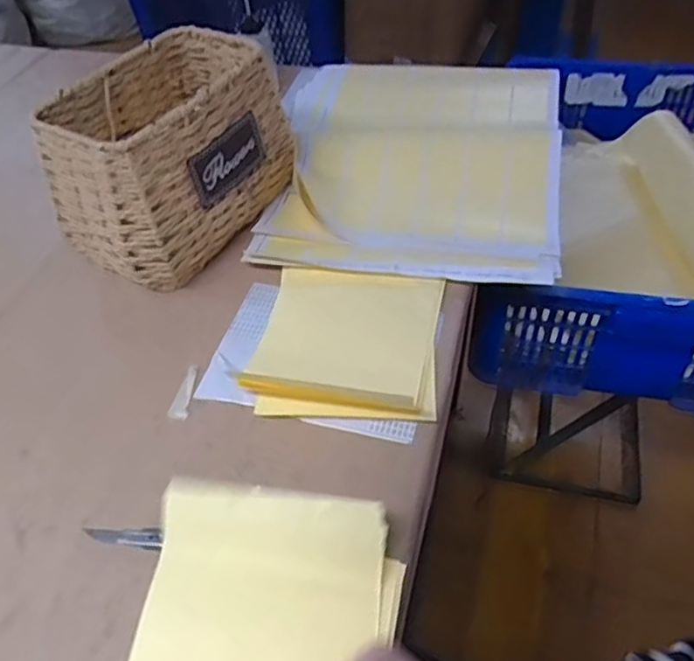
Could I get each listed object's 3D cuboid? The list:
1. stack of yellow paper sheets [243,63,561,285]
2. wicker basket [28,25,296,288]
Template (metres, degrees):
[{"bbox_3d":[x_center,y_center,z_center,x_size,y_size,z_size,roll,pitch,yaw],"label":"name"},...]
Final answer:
[{"bbox_3d":[0.084,-0.224,0.798,0.348,0.036,0.441,2,48,6],"label":"stack of yellow paper sheets"},{"bbox_3d":[-0.188,-0.182,0.694,0.150,0.177,0.240,25,54,23],"label":"wicker basket"}]

